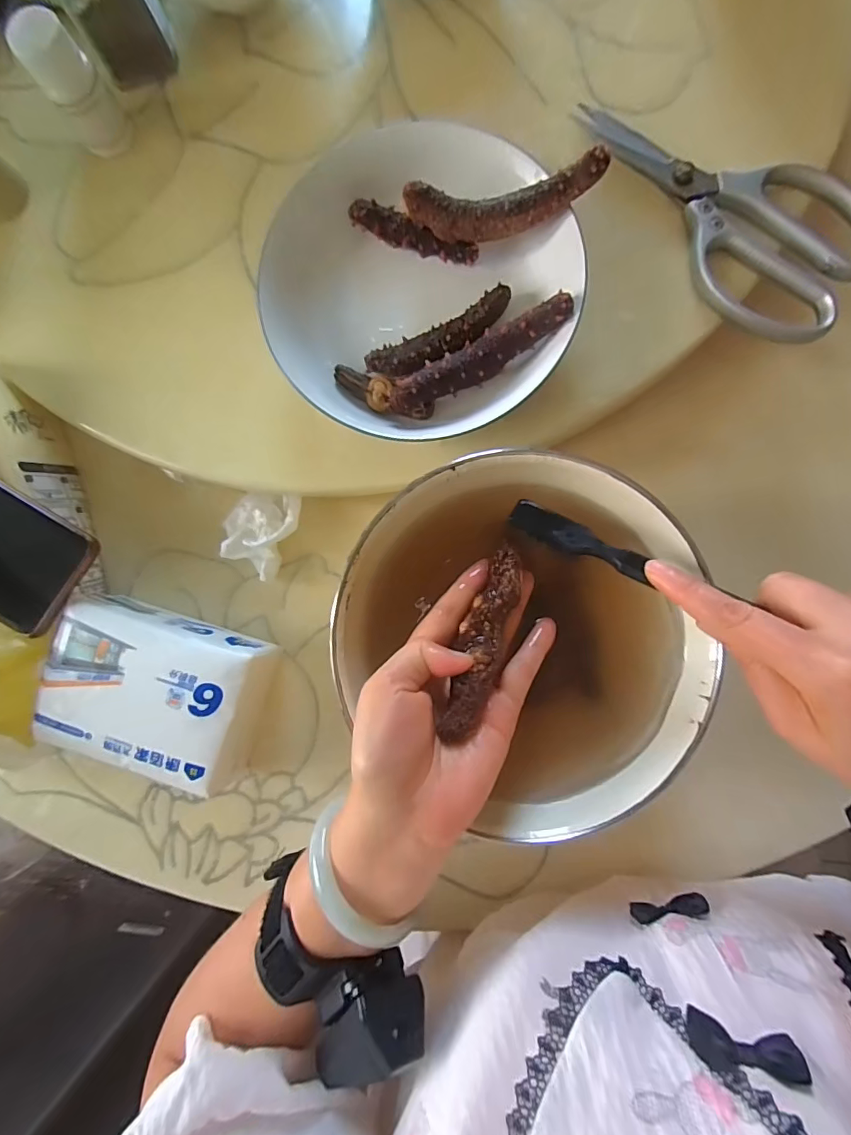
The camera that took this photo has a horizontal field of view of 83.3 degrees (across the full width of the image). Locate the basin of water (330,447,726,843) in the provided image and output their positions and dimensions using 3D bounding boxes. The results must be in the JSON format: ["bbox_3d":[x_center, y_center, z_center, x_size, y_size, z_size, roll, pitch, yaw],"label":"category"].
[{"bbox_3d":[0.058,0.035,0.292,0.204,0.079,0.184,43,91,5],"label":"basin of water"}]

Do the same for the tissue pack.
[{"bbox_3d":[-0.174,0.081,0.319,0.128,0.056,0.093,17,88,5],"label":"tissue pack"}]

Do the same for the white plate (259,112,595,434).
[{"bbox_3d":[-0.004,-0.165,0.291,0.178,0.041,0.178,0,87,4],"label":"white plate"}]

